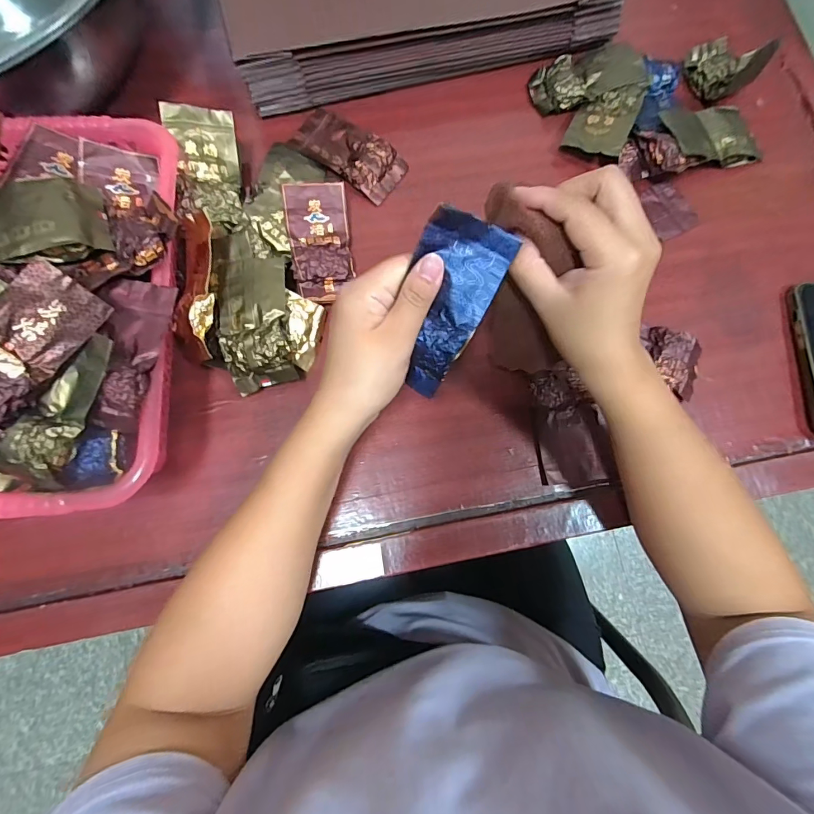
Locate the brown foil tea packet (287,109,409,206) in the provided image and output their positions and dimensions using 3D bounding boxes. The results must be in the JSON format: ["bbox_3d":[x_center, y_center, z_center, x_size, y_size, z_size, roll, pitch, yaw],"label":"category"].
[{"bbox_3d":[-0.060,-0.252,0.422,0.113,0.018,0.054,34,78,7],"label":"brown foil tea packet"}]

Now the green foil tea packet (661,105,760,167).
[{"bbox_3d":[0.303,-0.273,0.425,0.100,0.027,0.063,-14,77,-4],"label":"green foil tea packet"}]

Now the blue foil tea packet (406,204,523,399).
[{"bbox_3d":[0.026,-0.059,0.264,0.051,0.019,0.111,17,109,3],"label":"blue foil tea packet"}]

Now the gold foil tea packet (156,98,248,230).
[{"bbox_3d":[-0.173,-0.209,0.369,0.055,0.015,0.105,-9,93,-25],"label":"gold foil tea packet"}]

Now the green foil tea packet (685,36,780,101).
[{"bbox_3d":[0.328,-0.358,0.433,0.054,0.048,0.067,-20,78,-5],"label":"green foil tea packet"}]

